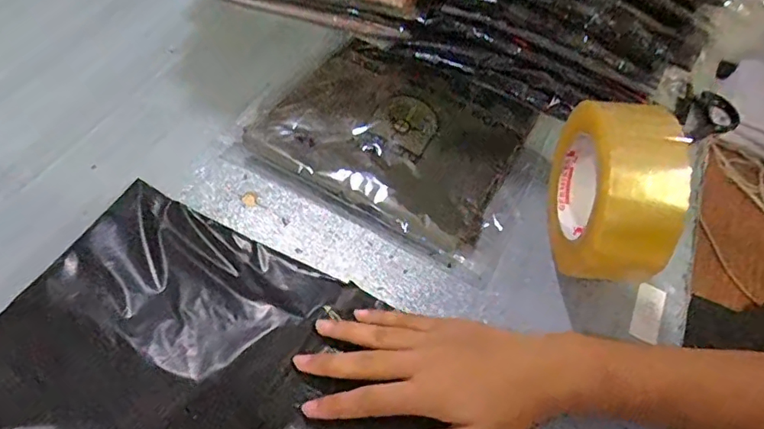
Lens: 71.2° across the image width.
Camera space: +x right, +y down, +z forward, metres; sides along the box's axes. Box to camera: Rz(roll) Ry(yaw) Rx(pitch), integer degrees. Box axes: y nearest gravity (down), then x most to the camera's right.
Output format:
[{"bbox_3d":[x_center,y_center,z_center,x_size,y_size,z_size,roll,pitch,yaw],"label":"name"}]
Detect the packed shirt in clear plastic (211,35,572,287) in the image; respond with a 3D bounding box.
[{"bbox_3d":[0.028,-0.073,0.486,0.243,0.020,0.211,28,56,14],"label":"packed shirt in clear plastic"}]

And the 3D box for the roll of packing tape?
[{"bbox_3d":[0.163,-0.009,0.385,0.060,0.125,0.116,5,54,-2],"label":"roll of packing tape"}]

